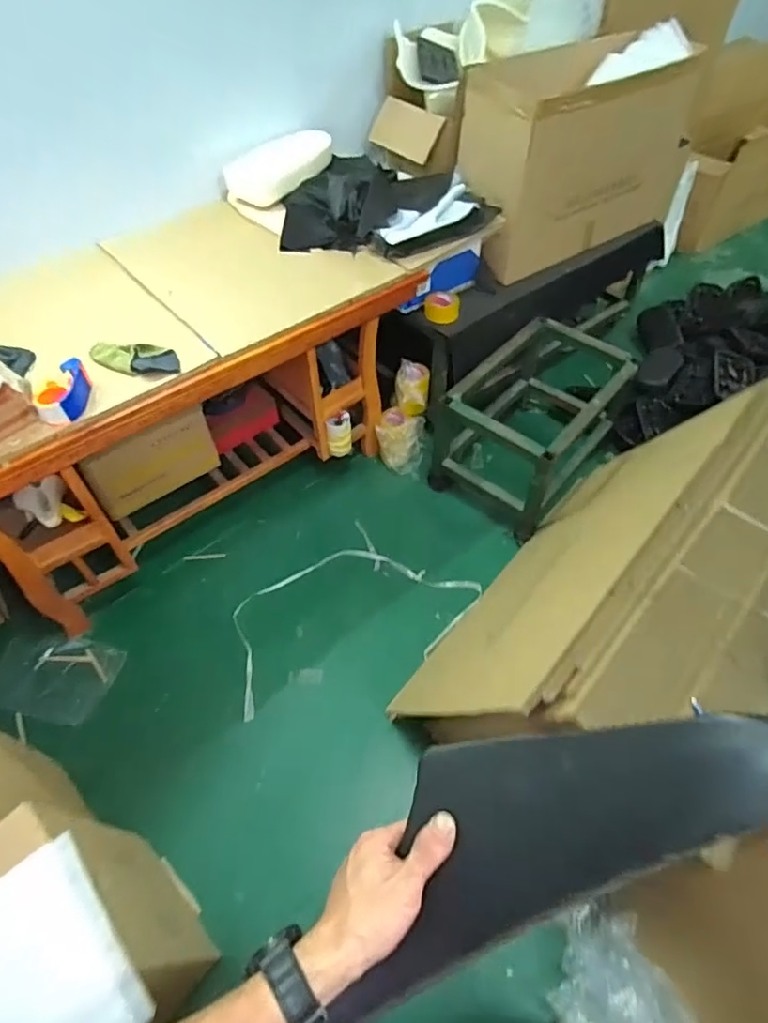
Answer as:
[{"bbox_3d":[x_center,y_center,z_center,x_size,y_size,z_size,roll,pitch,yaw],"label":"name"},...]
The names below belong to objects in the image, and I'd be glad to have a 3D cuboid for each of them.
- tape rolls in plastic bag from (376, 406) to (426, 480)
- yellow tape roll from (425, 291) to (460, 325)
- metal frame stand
[{"bbox_3d":[0.059,-0.254,1.973,0.159,0.160,0.156,10,53,7],"label":"tape rolls in plastic bag"},{"bbox_3d":[0.187,-0.654,1.785,0.108,0.062,0.108,0,53,0],"label":"yellow tape roll"},{"bbox_3d":[0.518,-0.327,1.877,0.382,0.348,0.653,33,59,22],"label":"metal frame stand"}]

